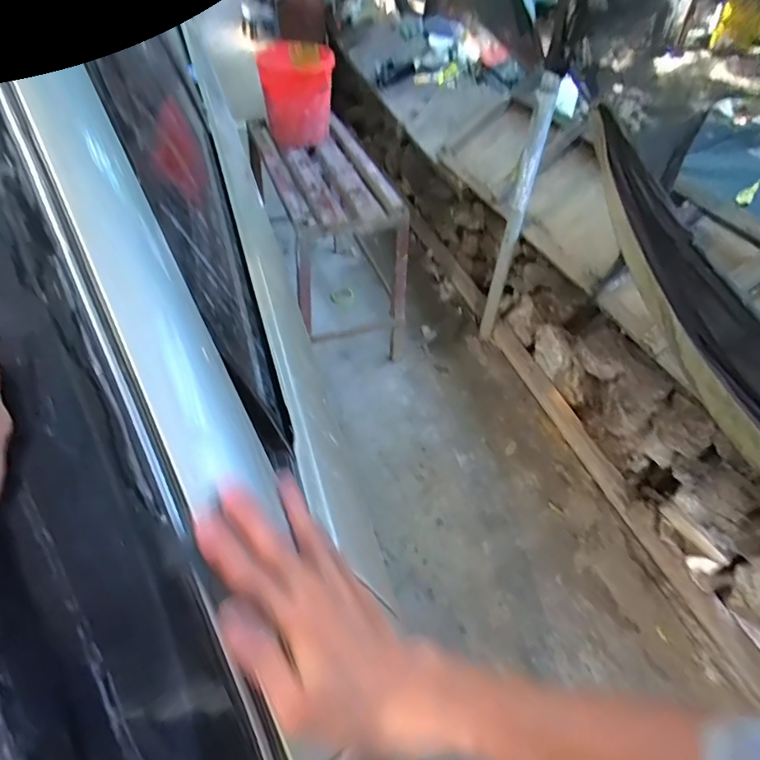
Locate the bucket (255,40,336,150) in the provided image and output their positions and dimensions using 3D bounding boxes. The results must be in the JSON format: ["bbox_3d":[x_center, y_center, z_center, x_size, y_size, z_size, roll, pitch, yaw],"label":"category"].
[{"bbox_3d":[-0.275,-0.946,1.614,0.240,0.264,0.209,-5,49,-8],"label":"bucket"}]

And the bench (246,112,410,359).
[{"bbox_3d":[-0.211,-0.523,1.842,0.409,0.660,0.783,-13,50,-15],"label":"bench"}]

